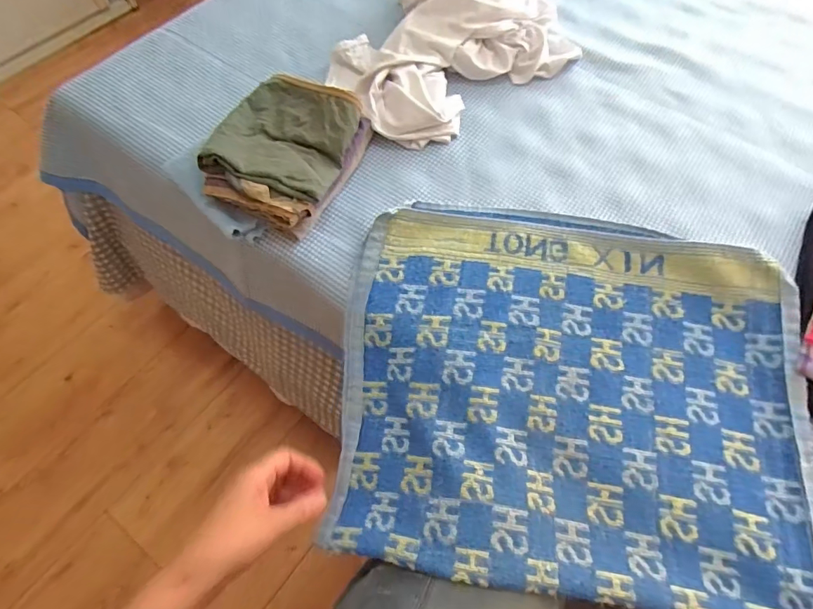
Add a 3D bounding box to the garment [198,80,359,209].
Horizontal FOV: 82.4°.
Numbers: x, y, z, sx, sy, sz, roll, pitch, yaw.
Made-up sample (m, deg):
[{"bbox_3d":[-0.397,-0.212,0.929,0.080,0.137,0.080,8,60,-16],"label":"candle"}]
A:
[{"bbox_3d":[-0.124,-0.173,0.478,0.120,0.028,0.129,20,64,0],"label":"garment"}]

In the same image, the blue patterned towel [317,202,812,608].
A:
[{"bbox_3d":[0.144,0.071,0.437,0.402,0.076,0.349,10,62,3],"label":"blue patterned towel"}]

